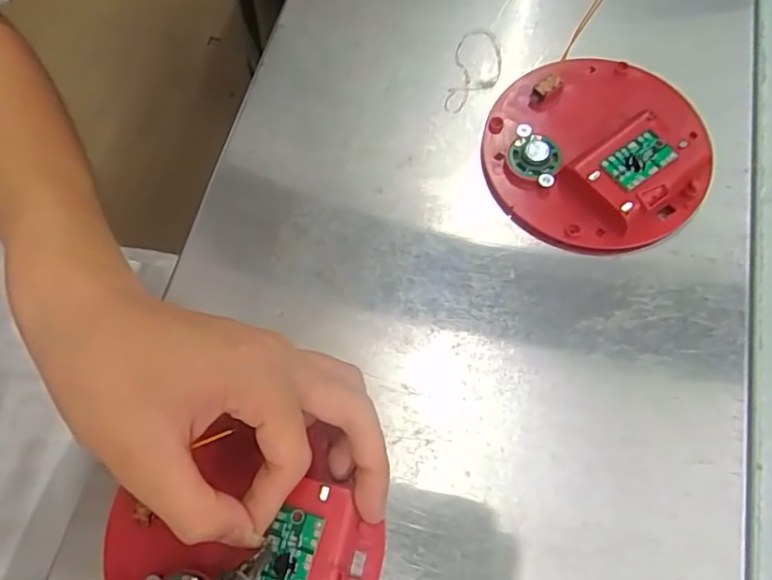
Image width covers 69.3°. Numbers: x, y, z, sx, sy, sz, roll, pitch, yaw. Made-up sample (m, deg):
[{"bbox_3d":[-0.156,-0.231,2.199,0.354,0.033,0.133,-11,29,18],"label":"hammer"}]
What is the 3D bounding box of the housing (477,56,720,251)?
[{"bbox_3d":[0.117,-0.081,0.311,0.119,0.024,0.117,21,70,10],"label":"housing"}]

